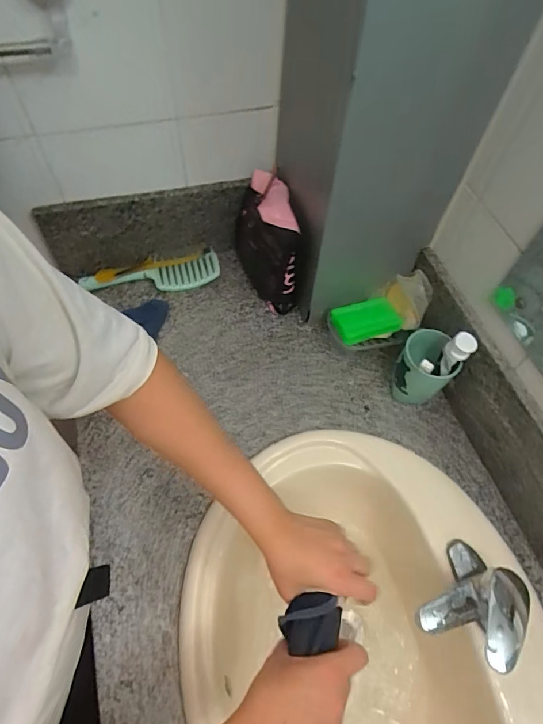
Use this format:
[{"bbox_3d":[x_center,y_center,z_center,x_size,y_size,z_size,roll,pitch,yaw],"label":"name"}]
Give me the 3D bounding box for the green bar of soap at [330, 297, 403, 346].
[{"bbox_3d":[0.163,-0.073,0.719,0.106,0.034,0.063,-12,61,-10],"label":"green bar of soap"}]

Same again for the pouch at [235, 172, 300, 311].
[{"bbox_3d":[-0.005,-0.213,0.753,0.069,0.201,0.179,-17,61,-13],"label":"pouch"}]

